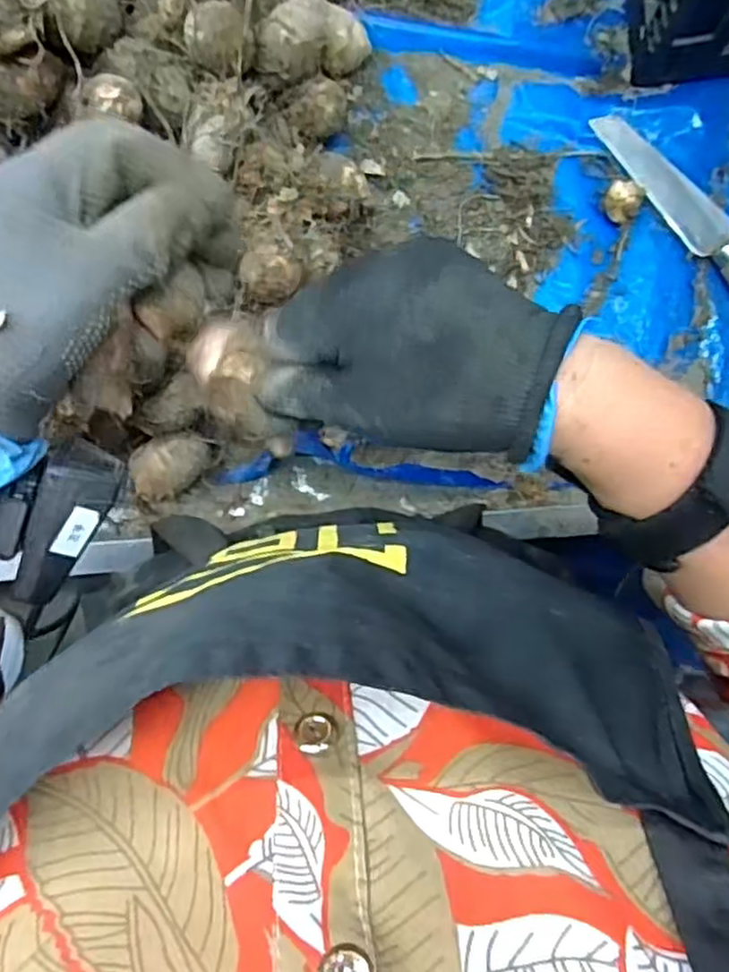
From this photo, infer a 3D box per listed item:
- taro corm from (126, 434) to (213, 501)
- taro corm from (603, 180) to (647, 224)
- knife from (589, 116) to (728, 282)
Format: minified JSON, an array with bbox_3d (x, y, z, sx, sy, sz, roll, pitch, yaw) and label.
[{"bbox_3d":[-0.117,-0.013,0.431,0.049,0.035,0.032,-36,95,0],"label":"taro corm"},{"bbox_3d":[0.161,-0.177,0.439,0.023,0.017,0.024,0,94,-3],"label":"taro corm"},{"bbox_3d":[0.221,-0.157,0.448,0.029,0.017,0.206,-43,89,20],"label":"knife"}]

